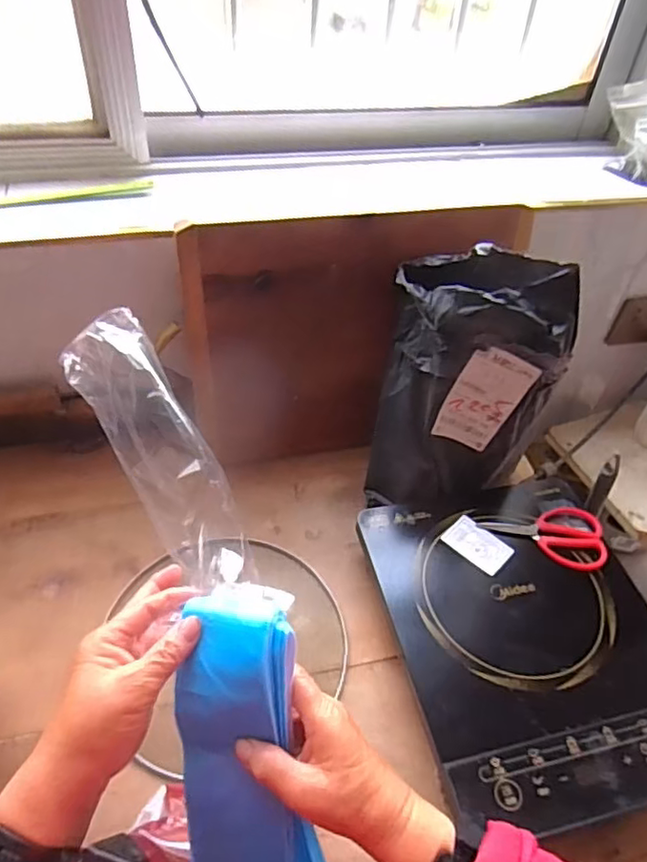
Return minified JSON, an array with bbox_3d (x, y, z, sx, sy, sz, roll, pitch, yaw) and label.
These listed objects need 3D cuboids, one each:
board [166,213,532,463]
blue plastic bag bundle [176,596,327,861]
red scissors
[{"bbox_3d":[0.042,-0.110,0.767,0.410,0.312,0.025,-5,31,-10],"label":"board"},{"bbox_3d":[-0.047,0.223,0.392,0.086,0.231,0.034,-6,9,-10],"label":"blue plastic bag bundle"},{"bbox_3d":[0.253,0.119,0.698,0.137,0.014,0.073,7,47,2],"label":"red scissors"}]

